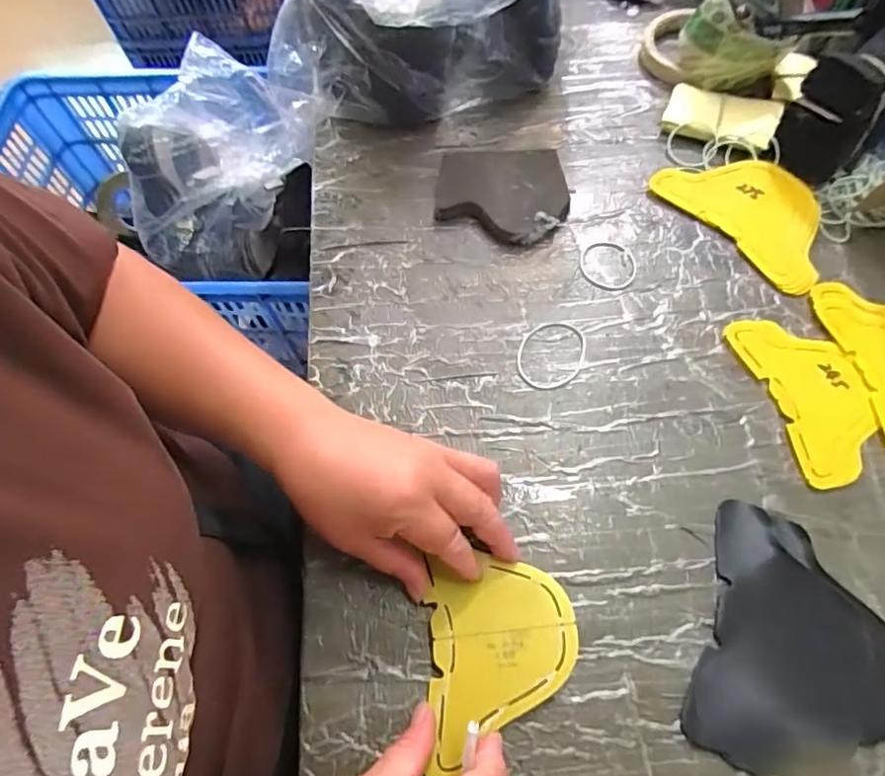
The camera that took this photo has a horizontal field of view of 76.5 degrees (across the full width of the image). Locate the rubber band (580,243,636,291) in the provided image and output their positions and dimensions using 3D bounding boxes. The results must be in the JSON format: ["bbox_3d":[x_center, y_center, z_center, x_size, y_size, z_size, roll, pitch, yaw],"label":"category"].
[{"bbox_3d":[0.134,-0.100,0.454,0.045,0.004,0.047,5,63,5],"label":"rubber band"}]

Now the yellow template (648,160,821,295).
[{"bbox_3d":[0.263,-0.153,0.471,0.093,0.006,0.151,-38,69,-11],"label":"yellow template"}]

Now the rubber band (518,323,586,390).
[{"bbox_3d":[0.081,-0.026,0.419,0.047,0.004,0.060,18,65,11],"label":"rubber band"}]

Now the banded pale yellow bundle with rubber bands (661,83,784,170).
[{"bbox_3d":[0.250,-0.236,0.505,0.095,0.022,0.089,13,64,8],"label":"banded pale yellow bundle with rubber bands"}]

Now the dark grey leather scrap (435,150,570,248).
[{"bbox_3d":[0.049,-0.165,0.474,0.109,0.024,0.088,10,64,7],"label":"dark grey leather scrap"}]

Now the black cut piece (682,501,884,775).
[{"bbox_3d":[0.210,0.151,0.326,0.109,0.009,0.140,18,65,11],"label":"black cut piece"}]

